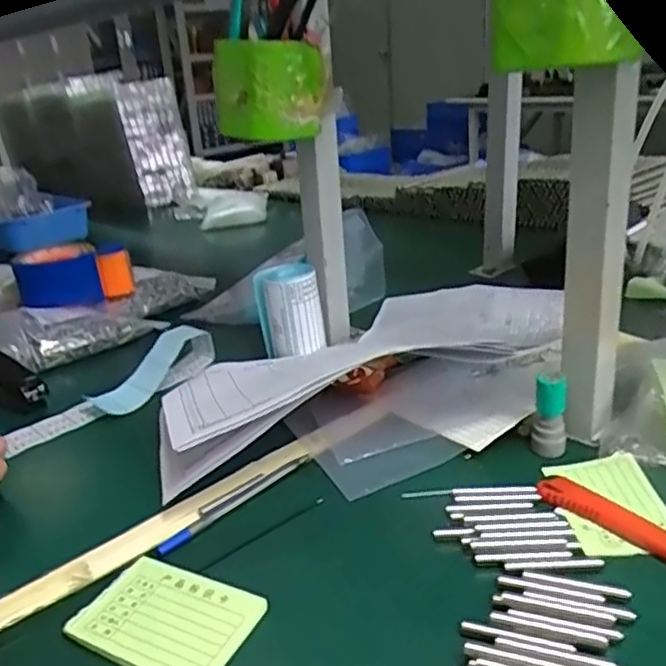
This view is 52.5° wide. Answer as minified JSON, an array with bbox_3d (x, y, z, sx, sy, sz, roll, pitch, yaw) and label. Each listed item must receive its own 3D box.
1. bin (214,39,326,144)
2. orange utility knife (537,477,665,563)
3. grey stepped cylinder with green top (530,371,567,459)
[{"bbox_3d":[-0.055,-0.217,0.605,0.101,0.080,0.077,-5,23,-2],"label":"bin"},{"bbox_3d":[0.194,0.125,0.417,0.023,0.008,0.146,-21,28,-34],"label":"orange utility knife"},{"bbox_3d":[0.163,0.058,0.506,0.024,0.065,0.018,1,24,14],"label":"grey stepped cylinder with green top"}]

